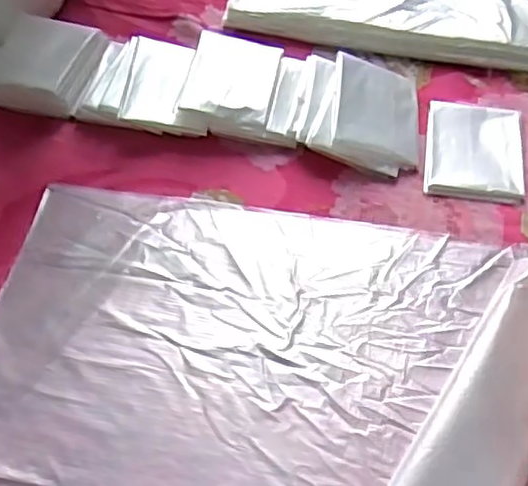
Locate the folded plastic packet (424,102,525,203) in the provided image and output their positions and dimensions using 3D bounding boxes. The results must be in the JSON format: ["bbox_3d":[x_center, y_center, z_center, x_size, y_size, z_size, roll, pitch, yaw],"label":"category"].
[{"bbox_3d":[0.146,-0.065,0.442,0.063,0.007,0.083,7,55,10],"label":"folded plastic packet"}]

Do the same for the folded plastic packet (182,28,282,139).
[{"bbox_3d":[-0.023,-0.121,0.474,0.062,0.014,0.091,13,54,-3],"label":"folded plastic packet"}]

